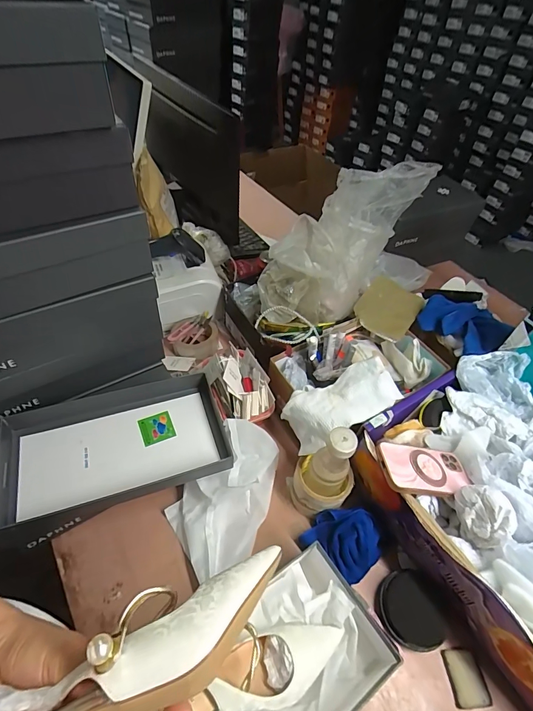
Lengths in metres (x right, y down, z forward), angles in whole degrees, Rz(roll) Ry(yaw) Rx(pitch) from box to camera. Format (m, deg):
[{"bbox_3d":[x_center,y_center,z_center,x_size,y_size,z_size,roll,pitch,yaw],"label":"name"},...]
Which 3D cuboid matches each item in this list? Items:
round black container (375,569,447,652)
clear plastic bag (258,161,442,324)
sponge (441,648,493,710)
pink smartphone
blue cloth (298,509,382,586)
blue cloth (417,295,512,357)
[{"bbox_3d":[0.198,0.353,0.513,0.078,0.030,0.089,-3,50,-8],"label":"round black container"},{"bbox_3d":[0.176,-0.239,0.725,0.364,0.250,0.178,-22,55,-22],"label":"clear plastic bag"},{"bbox_3d":[0.261,0.419,0.479,0.044,0.009,0.059,-1,50,-6],"label":"sponge"},{"bbox_3d":[0.228,0.162,0.529,0.143,0.013,0.075,7,47,-22],"label":"pink smartphone"},{"bbox_3d":[0.119,0.276,0.555,0.107,0.057,0.081,30,54,19],"label":"blue cloth"},{"bbox_3d":[0.375,-0.060,0.705,0.154,0.071,0.129,30,53,19],"label":"blue cloth"}]

